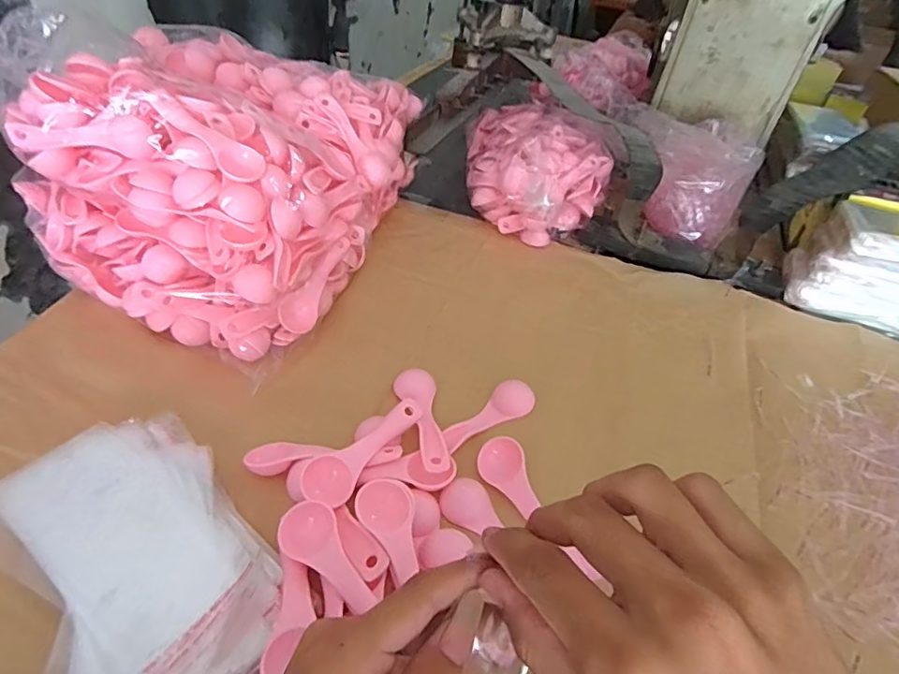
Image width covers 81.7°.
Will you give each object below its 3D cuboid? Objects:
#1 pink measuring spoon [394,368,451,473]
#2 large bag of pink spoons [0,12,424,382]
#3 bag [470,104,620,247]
[{"bbox_3d":[-0.023,0.065,0.415,0.032,0.016,0.107,-2,42,-11],"label":"pink measuring spoon"},{"bbox_3d":[-0.208,-0.186,0.555,0.289,0.175,0.385,18,42,12],"label":"large bag of pink spoons"},{"bbox_3d":[0.114,-0.232,0.699,0.176,0.104,0.277,5,41,-2],"label":"bag"}]

